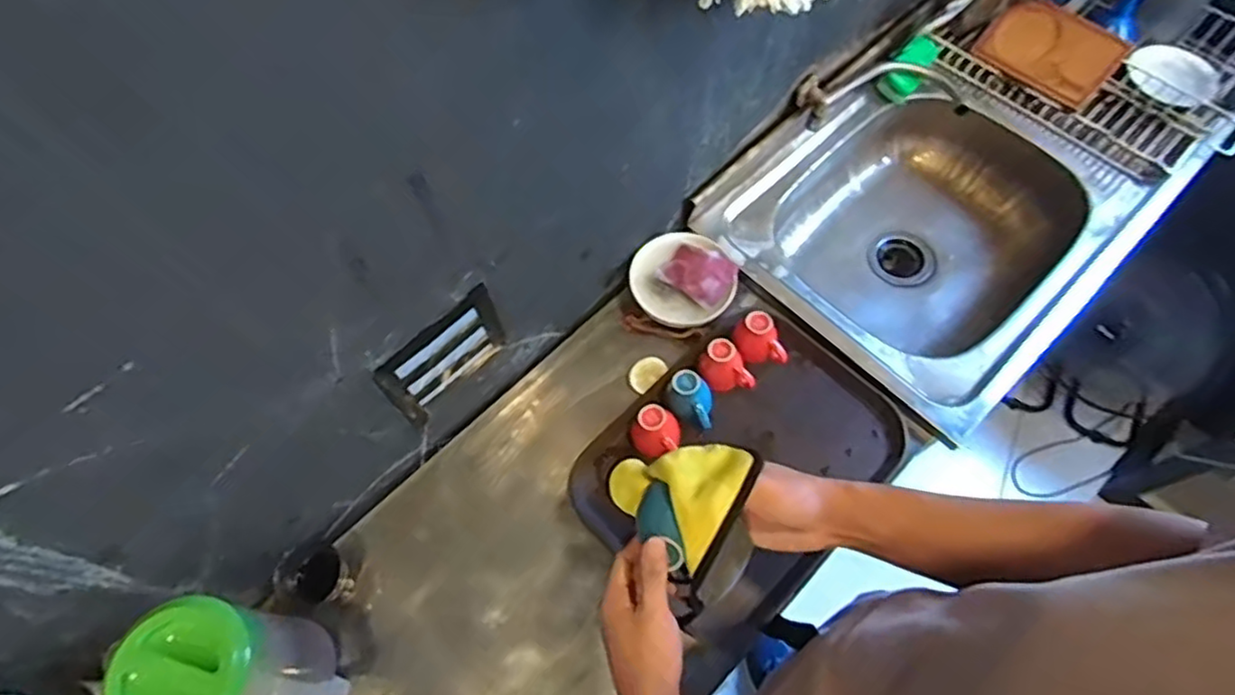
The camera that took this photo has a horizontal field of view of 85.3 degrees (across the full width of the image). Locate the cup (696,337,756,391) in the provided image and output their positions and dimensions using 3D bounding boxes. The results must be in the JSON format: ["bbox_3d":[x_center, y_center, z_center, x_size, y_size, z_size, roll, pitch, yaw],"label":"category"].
[{"bbox_3d":[0.145,0.028,0.900,0.051,0.054,0.071,-32,68,-12],"label":"cup"}]

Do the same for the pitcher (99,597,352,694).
[{"bbox_3d":[-0.378,0.329,0.684,0.137,0.235,0.113,-22,66,-8],"label":"pitcher"}]

